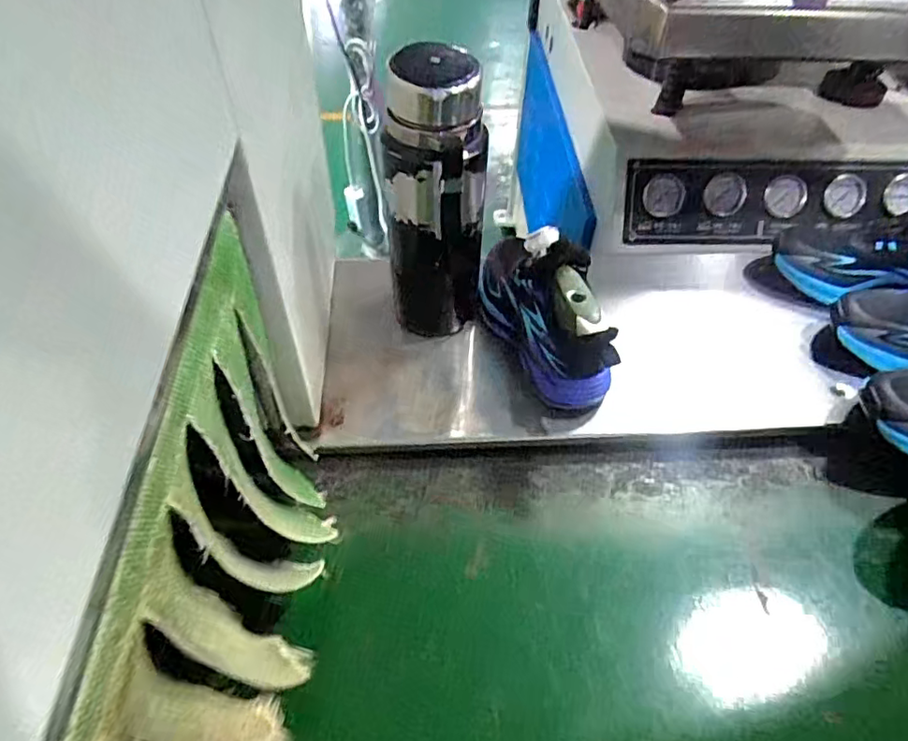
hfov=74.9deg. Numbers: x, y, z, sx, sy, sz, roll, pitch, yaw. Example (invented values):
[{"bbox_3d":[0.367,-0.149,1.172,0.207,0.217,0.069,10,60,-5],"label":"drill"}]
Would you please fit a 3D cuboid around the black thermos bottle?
[{"bbox_3d":[-0.012,-0.133,0.496,0.081,0.248,0.068,2,49,0],"label":"black thermos bottle"}]

